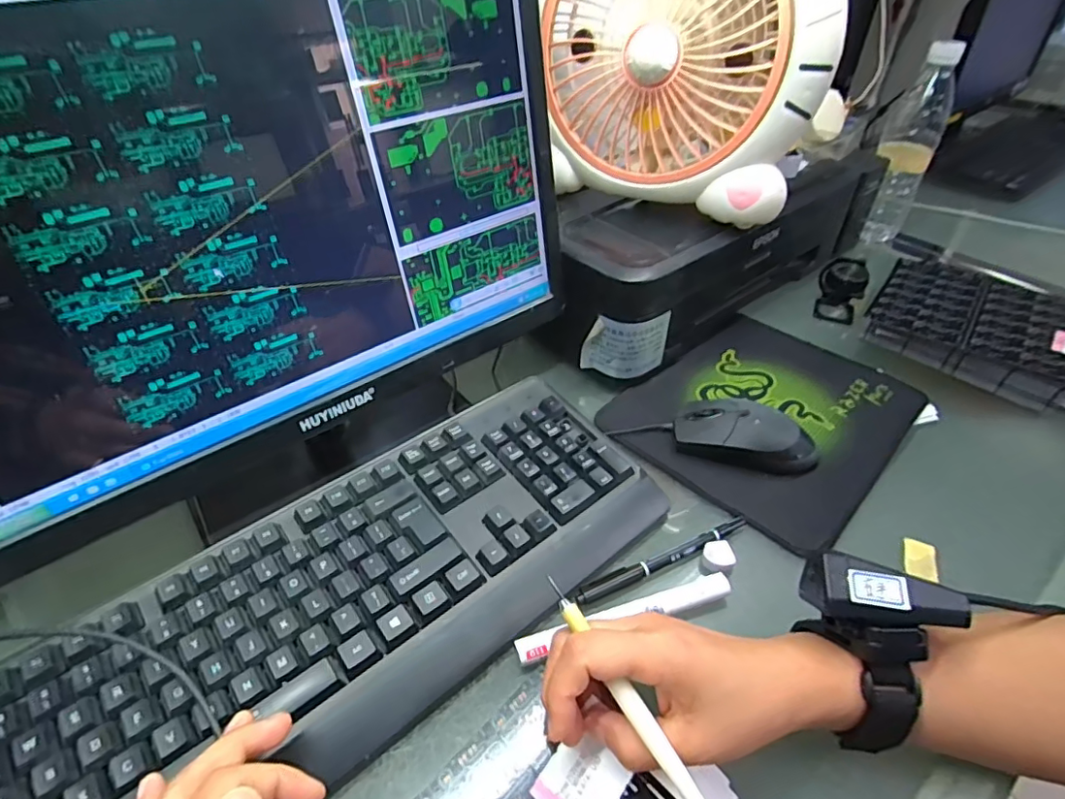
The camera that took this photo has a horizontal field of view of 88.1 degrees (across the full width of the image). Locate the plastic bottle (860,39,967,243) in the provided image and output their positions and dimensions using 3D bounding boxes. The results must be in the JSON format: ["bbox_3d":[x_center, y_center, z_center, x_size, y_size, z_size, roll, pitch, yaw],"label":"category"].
[{"bbox_3d":[0.484,-0.319,0.715,0.065,0.235,0.058,25,47,25],"label":"plastic bottle"}]

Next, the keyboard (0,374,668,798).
[{"bbox_3d":[-0.111,0.124,0.345,0.429,0.043,0.153,-30,50,-30],"label":"keyboard"}]

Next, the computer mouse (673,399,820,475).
[{"bbox_3d":[0.176,0.027,0.454,0.111,0.039,0.056,18,44,19],"label":"computer mouse"}]

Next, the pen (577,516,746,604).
[{"bbox_3d":[0.094,0.110,0.387,0.140,0.008,0.014,-17,44,-19],"label":"pen"}]

